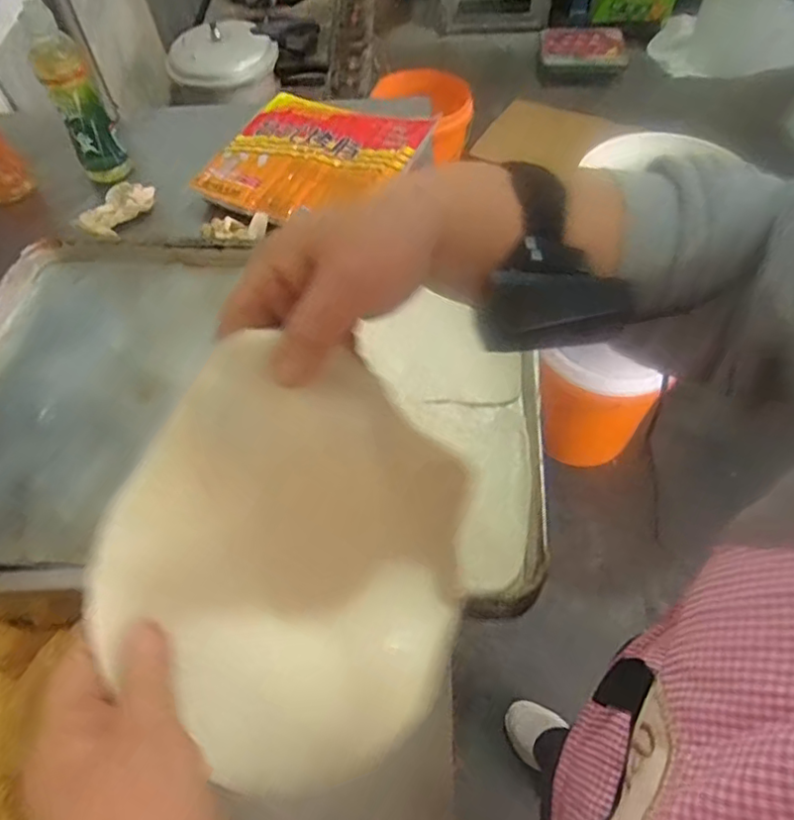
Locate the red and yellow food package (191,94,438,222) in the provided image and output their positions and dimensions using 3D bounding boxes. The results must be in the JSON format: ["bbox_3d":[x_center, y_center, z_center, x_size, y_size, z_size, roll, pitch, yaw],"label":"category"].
[{"bbox_3d":[-0.118,-0.379,0.887,0.273,0.029,0.272,16,58,13],"label":"red and yellow food package"}]

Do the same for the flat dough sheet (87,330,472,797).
[{"bbox_3d":[-0.044,0.075,0.281,0.168,0.018,0.178,33,80,-19],"label":"flat dough sheet"}]

